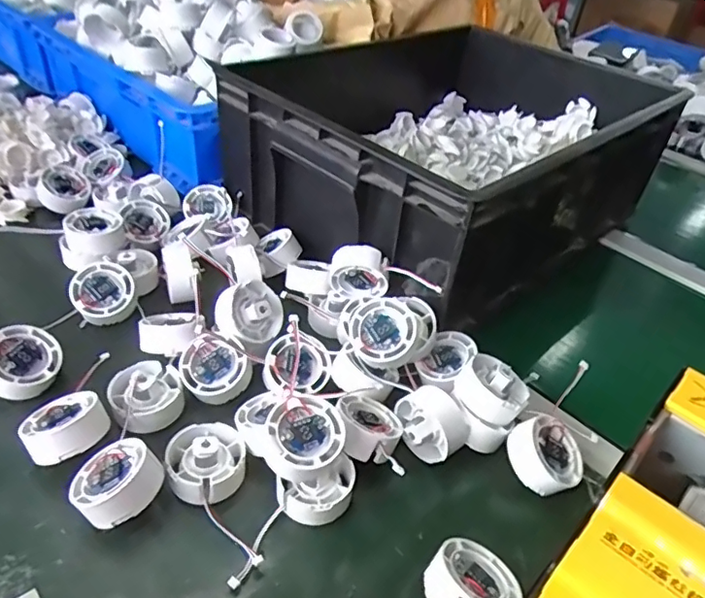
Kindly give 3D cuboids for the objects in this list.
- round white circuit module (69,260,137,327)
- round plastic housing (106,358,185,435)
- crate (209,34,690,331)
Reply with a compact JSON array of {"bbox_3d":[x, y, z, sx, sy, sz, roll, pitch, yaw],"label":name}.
[{"bbox_3d":[-0.231,-0.005,0.526,0.053,0.026,0.055,-21,85,-19],"label":"round white circuit module"},{"bbox_3d":[-0.163,0.074,0.448,0.053,0.029,0.056,4,40,-3],"label":"round plastic housing"},{"bbox_3d":[0.110,-0.191,0.694,0.463,0.168,0.383,-29,51,-35],"label":"crate"}]

